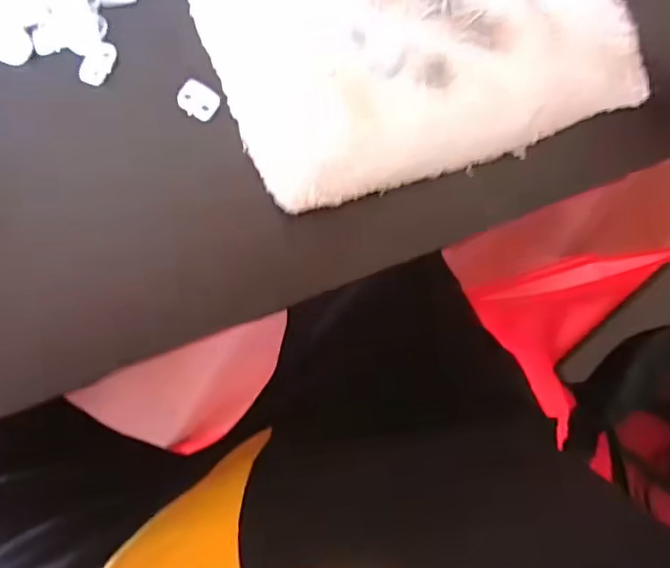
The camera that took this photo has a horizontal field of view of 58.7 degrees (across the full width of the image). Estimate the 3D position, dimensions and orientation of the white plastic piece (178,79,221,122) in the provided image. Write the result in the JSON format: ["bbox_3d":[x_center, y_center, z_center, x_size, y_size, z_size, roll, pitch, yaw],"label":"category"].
[{"bbox_3d":[-0.065,-0.088,0.287,0.019,0.005,0.016,30,82,0],"label":"white plastic piece"}]

